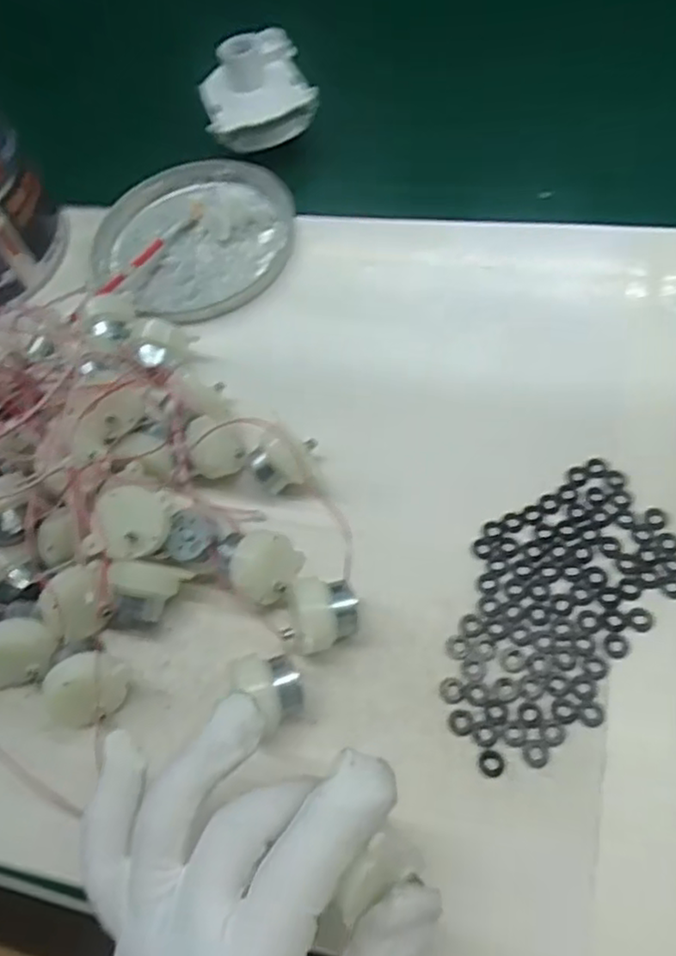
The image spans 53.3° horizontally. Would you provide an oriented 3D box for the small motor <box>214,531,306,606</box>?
[{"bbox_3d":[-0.035,0.042,0.306,0.036,0.033,0.028,-9,60,4],"label":"small motor"}]

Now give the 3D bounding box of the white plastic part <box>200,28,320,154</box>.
[{"bbox_3d":[-0.060,-0.278,0.474,0.074,0.047,0.087,-19,60,-2],"label":"white plastic part"}]

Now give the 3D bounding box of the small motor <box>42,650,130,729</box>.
[{"bbox_3d":[-0.108,0.090,0.289,0.026,0.031,0.031,23,67,20],"label":"small motor"}]

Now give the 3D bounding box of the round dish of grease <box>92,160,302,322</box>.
[{"bbox_3d":[-0.093,-0.158,0.434,0.126,0.017,0.131,17,65,18],"label":"round dish of grease"}]

